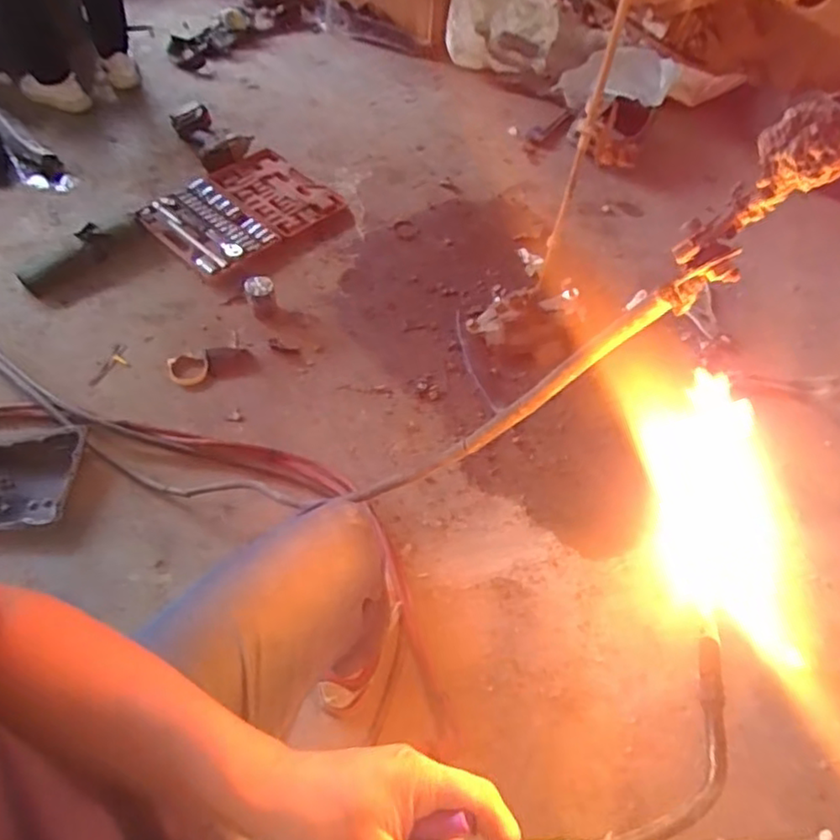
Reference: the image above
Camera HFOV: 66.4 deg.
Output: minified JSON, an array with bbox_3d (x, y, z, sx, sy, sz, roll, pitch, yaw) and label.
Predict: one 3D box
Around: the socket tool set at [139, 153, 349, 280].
[{"bbox_3d":[-0.491,-0.583,1.776,0.458,0.052,0.348,-39,66,-24],"label":"socket tool set"}]

